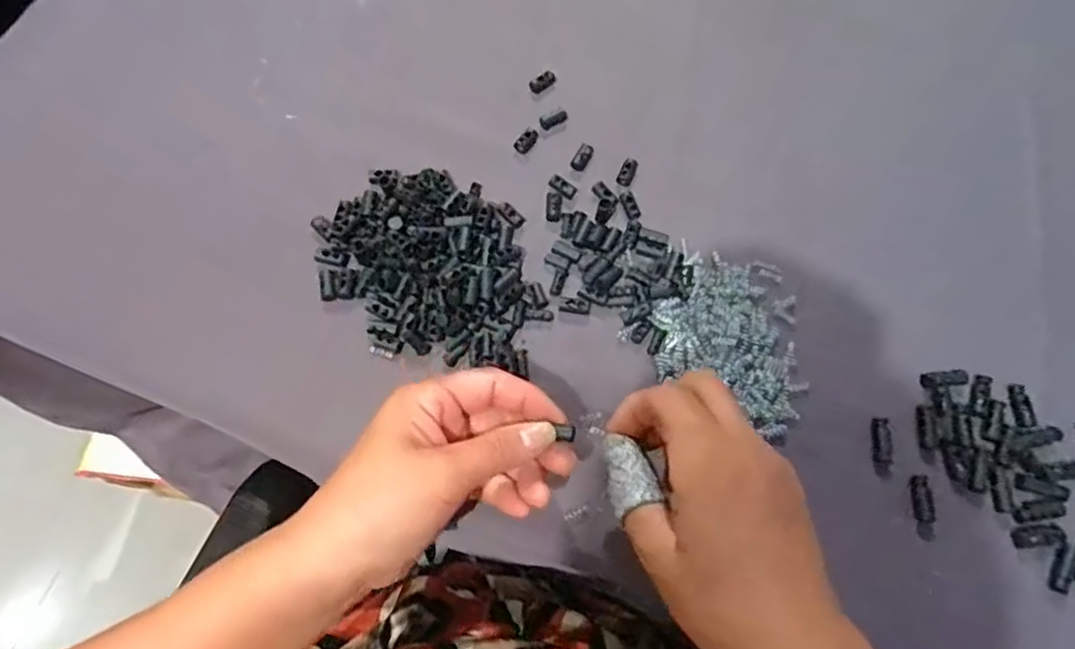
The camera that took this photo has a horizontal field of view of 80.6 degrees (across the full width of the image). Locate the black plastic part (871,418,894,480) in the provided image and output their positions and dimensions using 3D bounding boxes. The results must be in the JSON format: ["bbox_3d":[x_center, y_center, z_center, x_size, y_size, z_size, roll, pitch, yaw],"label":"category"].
[{"bbox_3d":[0.193,0.069,0.354,0.008,0.007,0.033,4,67,4],"label":"black plastic part"}]

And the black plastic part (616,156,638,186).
[{"bbox_3d":[0.060,-0.102,0.423,0.010,0.007,0.023,22,69,11],"label":"black plastic part"}]

